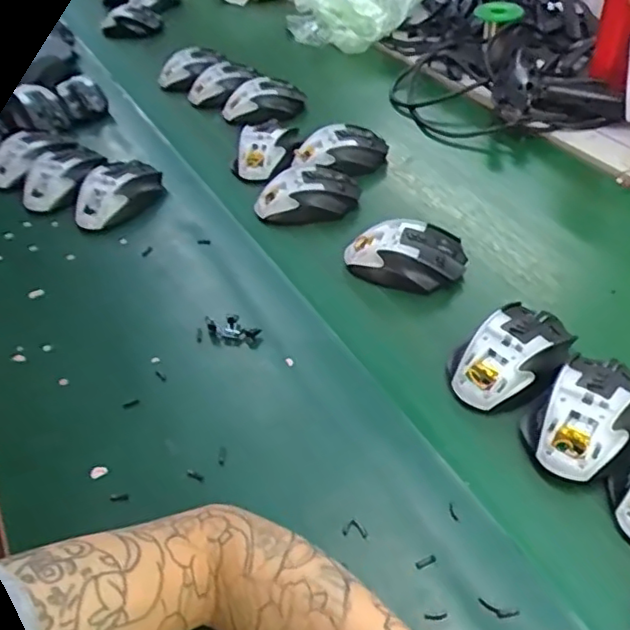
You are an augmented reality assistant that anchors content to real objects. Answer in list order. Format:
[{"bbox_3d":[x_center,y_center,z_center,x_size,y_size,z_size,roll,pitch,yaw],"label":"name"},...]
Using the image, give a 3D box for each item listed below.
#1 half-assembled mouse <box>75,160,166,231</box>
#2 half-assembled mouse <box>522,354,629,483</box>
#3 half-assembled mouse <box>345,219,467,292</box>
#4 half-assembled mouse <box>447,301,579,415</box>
[{"bbox_3d":[-0.227,-0.140,0.724,0.071,0.039,0.106,14,48,20],"label":"half-assembled mouse"},{"bbox_3d":[0.205,0.075,0.470,0.108,0.044,0.071,-34,50,-25],"label":"half-assembled mouse"},{"bbox_3d":[0.089,-0.063,0.621,0.117,0.042,0.065,8,46,15],"label":"half-assembled mouse"},{"bbox_3d":[0.164,0.036,0.517,0.107,0.046,0.075,-26,47,-19],"label":"half-assembled mouse"}]

